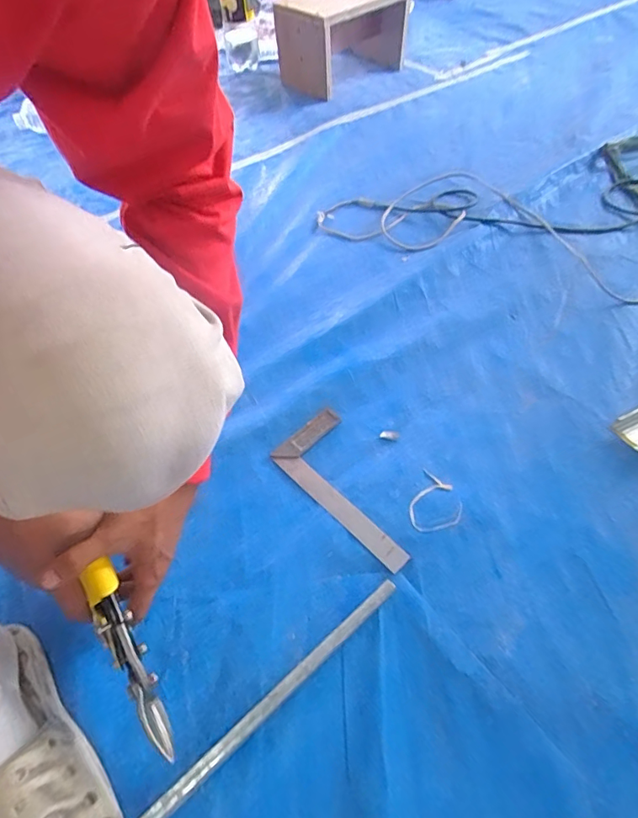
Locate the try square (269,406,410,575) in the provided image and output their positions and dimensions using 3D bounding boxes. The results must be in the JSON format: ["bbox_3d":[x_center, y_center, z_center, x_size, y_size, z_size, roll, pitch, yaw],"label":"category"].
[{"bbox_3d":[0.043,0.086,0.558,0.097,0.006,0.201,-39,61,-22],"label":"try square"}]

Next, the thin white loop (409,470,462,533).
[{"bbox_3d":[0.133,0.109,0.535,0.055,0.004,0.071,24,59,19],"label":"thin white loop"}]

